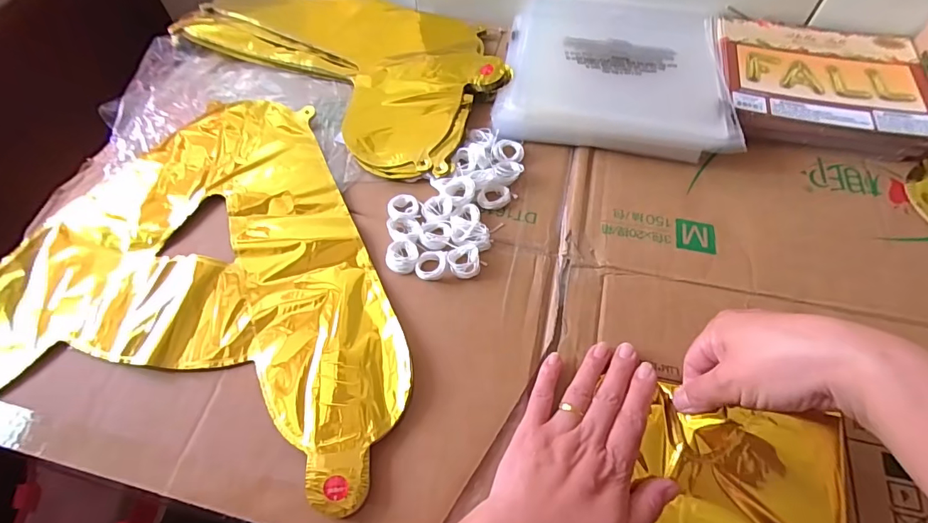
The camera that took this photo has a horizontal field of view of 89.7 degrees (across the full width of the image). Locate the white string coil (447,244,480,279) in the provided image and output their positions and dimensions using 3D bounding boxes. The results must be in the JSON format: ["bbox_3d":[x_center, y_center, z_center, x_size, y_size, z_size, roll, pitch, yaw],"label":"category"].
[{"bbox_3d":[0.000,-0.001,0.396,0.027,0.010,0.029,-1,59,1],"label":"white string coil"}]

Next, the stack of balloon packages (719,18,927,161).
[{"bbox_3d":[0.365,-0.185,0.483,0.189,0.029,0.174,8,59,6],"label":"stack of balloon packages"}]

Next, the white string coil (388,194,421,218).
[{"bbox_3d":[-0.055,-0.050,0.421,0.027,0.005,0.029,-1,59,1],"label":"white string coil"}]

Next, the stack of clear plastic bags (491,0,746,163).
[{"bbox_3d":[0.159,-0.212,0.504,0.220,0.035,0.236,8,59,6],"label":"stack of clear plastic bags"}]

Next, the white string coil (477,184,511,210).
[{"bbox_3d":[0.028,-0.059,0.428,0.032,0.014,0.022,-26,61,-13],"label":"white string coil"}]

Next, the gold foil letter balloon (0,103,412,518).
[{"bbox_3d":[-0.220,-0.010,0.403,0.381,0.011,0.334,7,59,6],"label":"gold foil letter balloon"}]

